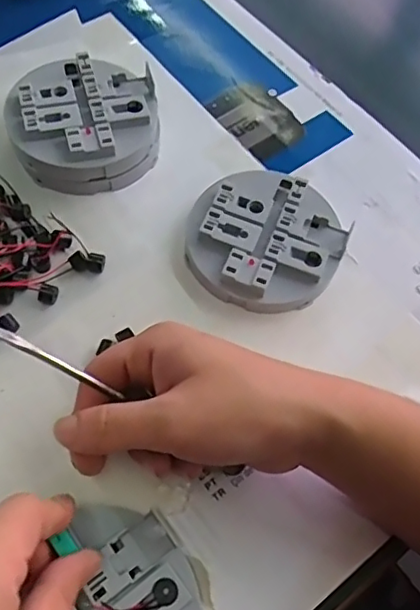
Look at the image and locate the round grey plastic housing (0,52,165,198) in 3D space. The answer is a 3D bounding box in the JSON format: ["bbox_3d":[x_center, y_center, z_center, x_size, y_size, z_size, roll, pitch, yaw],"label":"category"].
[{"bbox_3d":[-0.089,-0.130,0.414,0.104,0.037,0.102,-5,62,-7],"label":"round grey plastic housing"}]

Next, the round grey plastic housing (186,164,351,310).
[{"bbox_3d":[0.037,-0.045,0.387,0.097,0.023,0.099,2,62,-3],"label":"round grey plastic housing"}]

